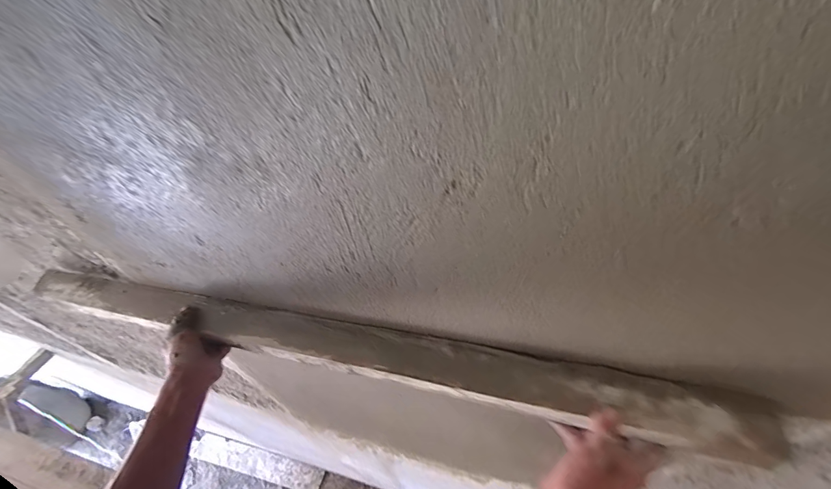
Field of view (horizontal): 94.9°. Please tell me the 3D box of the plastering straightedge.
[{"bbox_3d":[-0.135,0.124,0.506,0.985,0.030,0.061,6,53,18],"label":"plastering straightedge"}]

